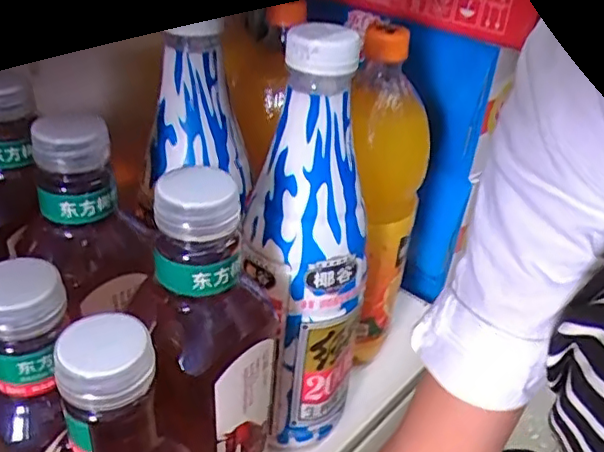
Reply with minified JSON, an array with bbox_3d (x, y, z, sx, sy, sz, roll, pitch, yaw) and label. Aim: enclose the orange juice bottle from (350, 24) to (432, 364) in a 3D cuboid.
[{"bbox_3d":[0.056,-0.014,0.469,0.065,0.257,0.058,-22,42,-36],"label":"orange juice bottle"}]

